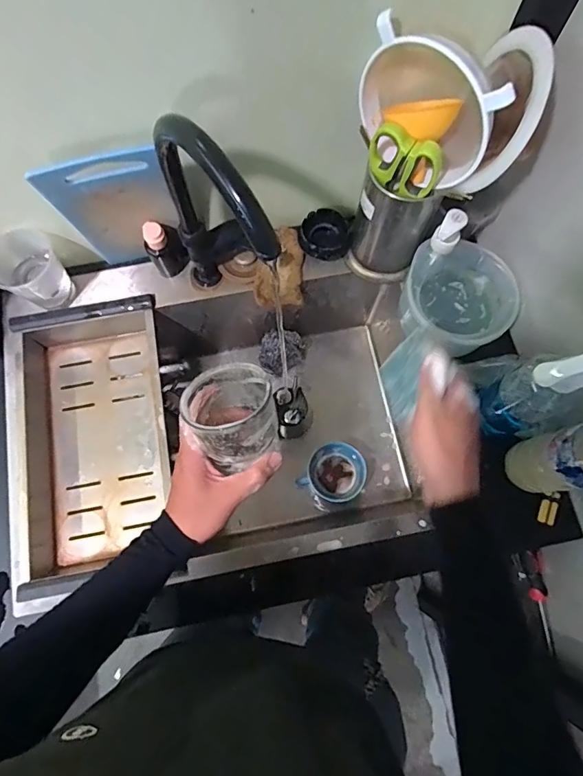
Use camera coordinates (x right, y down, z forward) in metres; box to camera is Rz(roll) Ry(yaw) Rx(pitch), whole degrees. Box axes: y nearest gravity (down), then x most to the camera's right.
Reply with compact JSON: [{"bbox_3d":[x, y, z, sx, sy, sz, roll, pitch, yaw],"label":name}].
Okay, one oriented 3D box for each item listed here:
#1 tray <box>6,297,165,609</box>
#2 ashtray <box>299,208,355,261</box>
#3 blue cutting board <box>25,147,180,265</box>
[{"bbox_3d":[-0.279,0.067,0.630,0.209,0.066,0.376,-10,74,-3],"label":"tray"},{"bbox_3d":[0.051,-0.223,0.661,0.074,0.033,0.065,4,74,1],"label":"ashtray"},{"bbox_3d":[-0.208,-0.212,0.561,0.125,0.243,0.011,-13,86,-6],"label":"blue cutting board"}]

